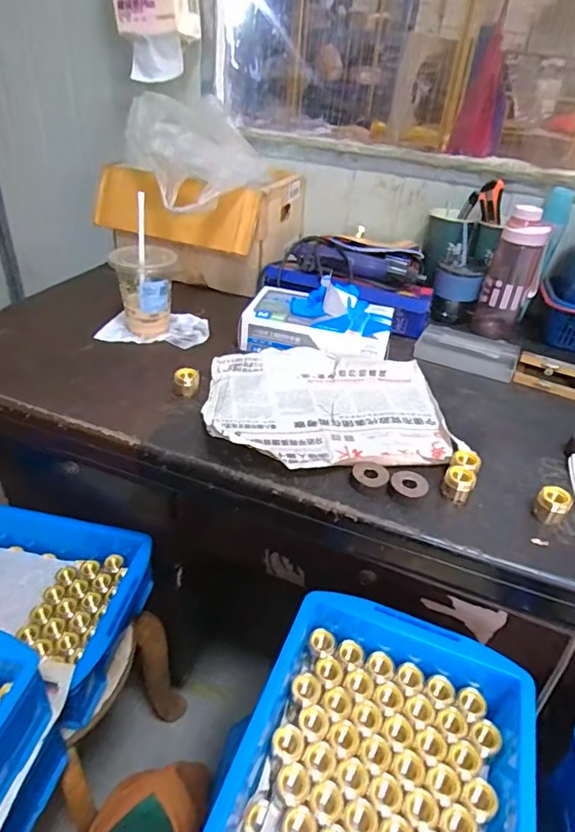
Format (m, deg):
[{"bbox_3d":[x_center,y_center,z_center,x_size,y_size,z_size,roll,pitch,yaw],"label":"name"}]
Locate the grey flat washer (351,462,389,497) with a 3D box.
[{"bbox_3d":[0.090,0.070,0.559,0.039,0.017,0.041,3,35,-2],"label":"grey flat washer"}]

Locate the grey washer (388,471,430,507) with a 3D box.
[{"bbox_3d":[0.130,0.078,0.552,0.037,0.013,0.042,27,41,28],"label":"grey washer"}]

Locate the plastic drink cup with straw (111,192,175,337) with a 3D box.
[{"bbox_3d":[-0.219,-0.216,0.779,0.091,0.178,0.083,-2,36,-10],"label":"plastic drink cup with straw"}]

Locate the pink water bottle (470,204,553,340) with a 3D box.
[{"bbox_3d":[0.384,-0.239,0.864,0.087,0.201,0.064,16,37,15],"label":"pink water bottle"}]

